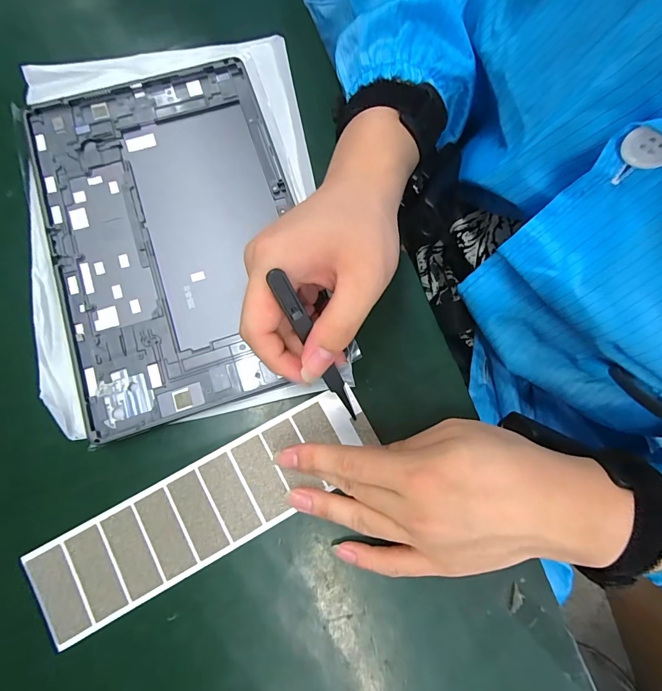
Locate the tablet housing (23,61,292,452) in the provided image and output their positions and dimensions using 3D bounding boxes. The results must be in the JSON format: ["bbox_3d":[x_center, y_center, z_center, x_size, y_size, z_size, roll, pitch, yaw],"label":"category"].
[{"bbox_3d":[-0.110,-0.081,0.265,0.164,0.007,0.252,-19,79,-4],"label":"tablet housing"}]

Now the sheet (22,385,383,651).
[{"bbox_3d":[-0.072,0.097,0.233,0.213,0.004,0.055,-28,81,-7],"label":"sheet"}]

